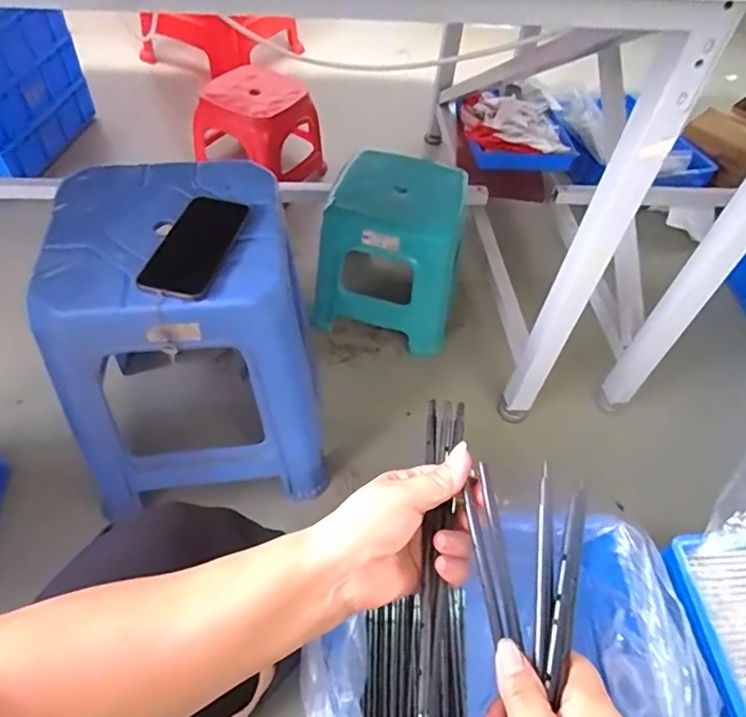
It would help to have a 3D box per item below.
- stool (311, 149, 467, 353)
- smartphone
[{"bbox_3d":[0.034,-0.207,1.065,0.255,0.251,0.242,10,52,2],"label":"stool"},{"bbox_3d":[-0.202,-0.131,0.631,0.076,0.016,0.153,13,52,4],"label":"smartphone"}]

